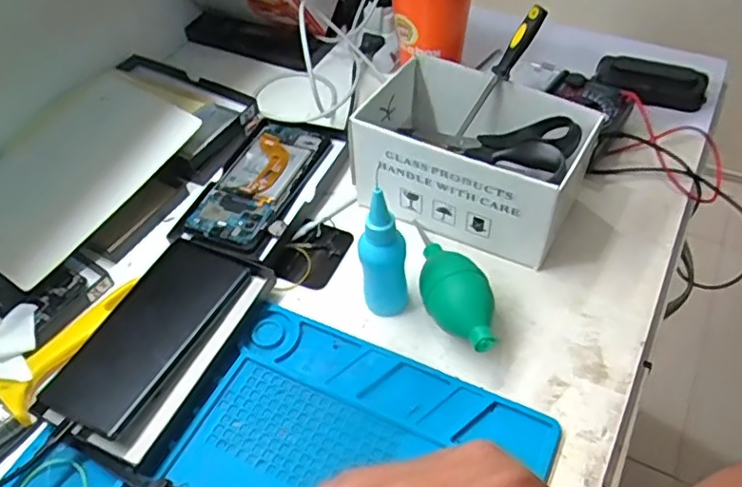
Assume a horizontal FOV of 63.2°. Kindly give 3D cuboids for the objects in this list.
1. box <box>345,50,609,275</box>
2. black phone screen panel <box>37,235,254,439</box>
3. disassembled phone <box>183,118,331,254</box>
[{"bbox_3d":[0.084,-0.072,0.512,0.182,0.097,0.106,25,56,23],"label":"box"},{"bbox_3d":[-0.166,0.062,0.453,0.080,0.012,0.162,19,49,19],"label":"black phone screen panel"},{"bbox_3d":[-0.106,-0.059,0.561,0.076,0.013,0.159,17,53,18],"label":"disassembled phone"}]

